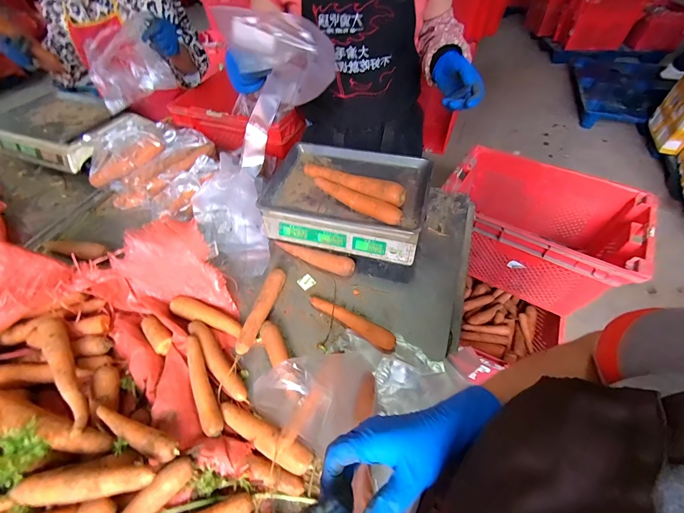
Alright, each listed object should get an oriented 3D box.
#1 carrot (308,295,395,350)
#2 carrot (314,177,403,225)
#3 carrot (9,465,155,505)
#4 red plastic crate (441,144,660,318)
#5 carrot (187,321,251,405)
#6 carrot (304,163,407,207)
[{"bbox_3d":[0.016,0.118,0.593,0.183,0.024,0.028,28,57,23],"label":"carrot"},{"bbox_3d":[0.027,-0.112,0.634,0.205,0.037,0.034,30,57,24],"label":"carrot"},{"bbox_3d":[-0.317,0.280,0.385,0.172,0.037,0.032,-5,50,-2],"label":"carrot"},{"bbox_3d":[0.681,-0.101,1.164,0.609,0.302,0.405,29,57,23],"label":"red plastic crate"},{"bbox_3d":[-0.216,0.178,0.542,0.031,0.023,0.175,-35,58,-24],"label":"carrot"},{"bbox_3d":[0.014,-0.153,0.655,0.247,0.048,0.041,26,56,21],"label":"carrot"}]

